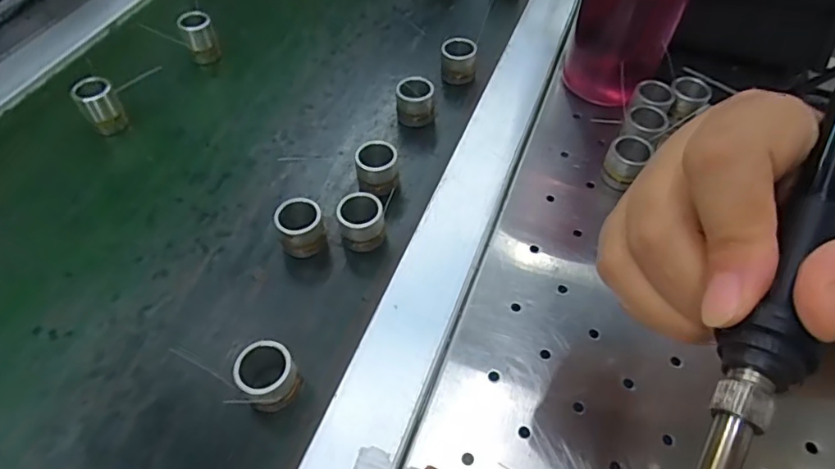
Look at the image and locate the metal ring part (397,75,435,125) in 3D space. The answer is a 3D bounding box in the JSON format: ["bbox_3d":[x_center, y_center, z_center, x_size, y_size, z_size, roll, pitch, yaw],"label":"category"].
[{"bbox_3d":[-0.001,-0.085,0.355,0.024,0.028,0.021,-3,53,-1],"label":"metal ring part"}]

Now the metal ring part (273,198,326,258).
[{"bbox_3d":[-0.063,-0.003,0.293,0.024,0.025,0.025,0,53,1],"label":"metal ring part"}]

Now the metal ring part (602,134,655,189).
[{"bbox_3d":[0.122,-0.043,0.320,0.020,0.023,0.028,30,59,22],"label":"metal ring part"}]

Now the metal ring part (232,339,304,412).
[{"bbox_3d":[-0.066,0.065,0.245,0.025,0.025,0.025,0,53,1],"label":"metal ring part"}]

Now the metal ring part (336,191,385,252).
[{"bbox_3d":[-0.030,-0.006,0.296,0.024,0.028,0.022,0,53,1],"label":"metal ring part"}]

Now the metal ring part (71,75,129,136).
[{"bbox_3d":[-0.204,-0.082,0.353,0.021,0.038,0.017,-32,59,-22],"label":"metal ring part"}]

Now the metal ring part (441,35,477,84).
[{"bbox_3d":[0.029,-0.121,0.383,0.023,0.028,0.023,1,53,2],"label":"metal ring part"}]

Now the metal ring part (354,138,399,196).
[{"bbox_3d":[-0.024,-0.037,0.320,0.024,0.026,0.024,-7,53,-4],"label":"metal ring part"}]

